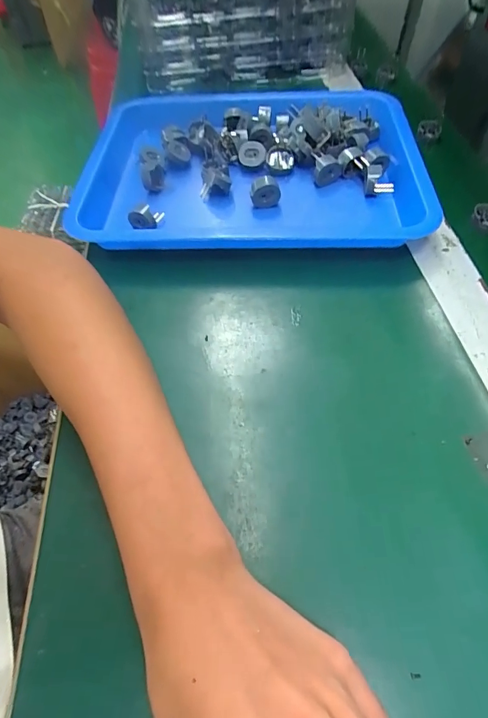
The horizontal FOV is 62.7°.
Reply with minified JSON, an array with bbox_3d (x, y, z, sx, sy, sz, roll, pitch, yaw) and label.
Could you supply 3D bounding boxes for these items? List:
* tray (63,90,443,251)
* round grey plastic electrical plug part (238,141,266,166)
[{"bbox_3d":[0.004,-0.203,0.413,0.343,0.037,0.264,2,56,3],"label":"tray"},{"bbox_3d":[0.009,-0.217,0.424,0.029,0.023,0.012,7,56,6],"label":"round grey plastic electrical plug part"}]

